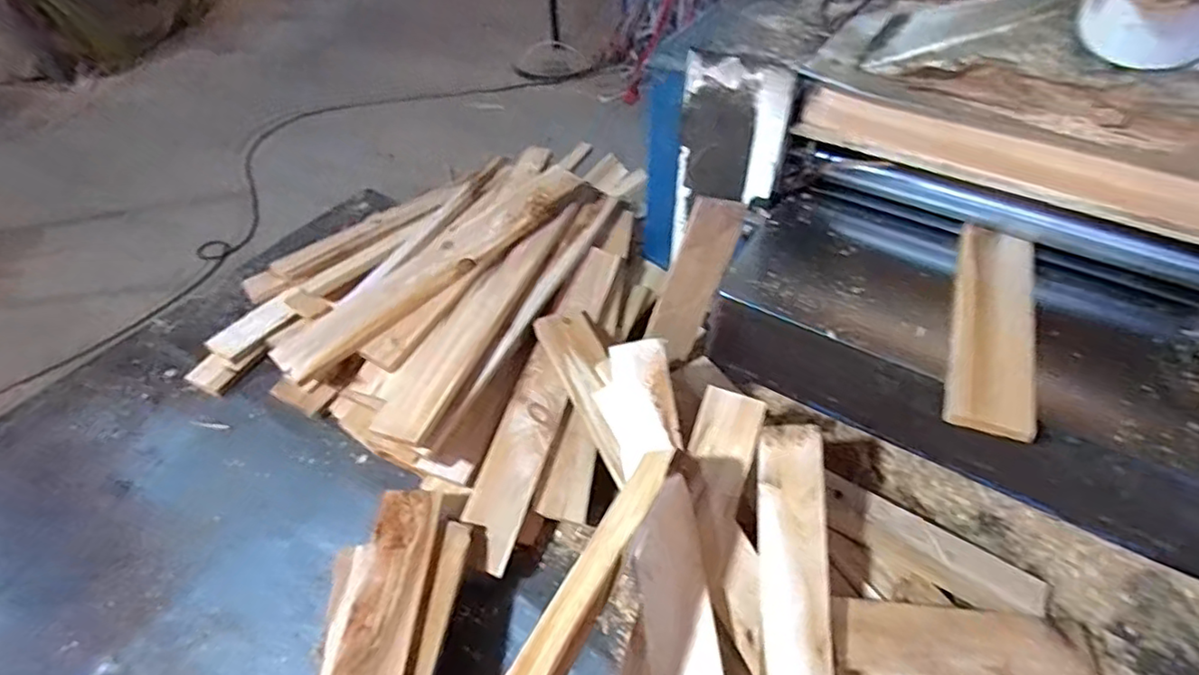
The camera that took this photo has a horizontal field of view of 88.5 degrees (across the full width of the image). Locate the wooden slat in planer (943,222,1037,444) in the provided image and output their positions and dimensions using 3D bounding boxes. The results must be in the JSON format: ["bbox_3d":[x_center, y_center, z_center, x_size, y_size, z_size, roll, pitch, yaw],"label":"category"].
[{"bbox_3d":[0.408,-0.022,0.635,0.072,0.020,0.294,18,51,17],"label":"wooden slat in planer"}]

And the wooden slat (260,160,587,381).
[{"bbox_3d":[-0.213,-0.105,0.847,0.089,0.020,0.484,36,64,24],"label":"wooden slat"}]

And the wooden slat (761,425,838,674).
[{"bbox_3d":[0.196,0.315,0.600,0.070,0.018,0.464,4,64,6],"label":"wooden slat"}]

